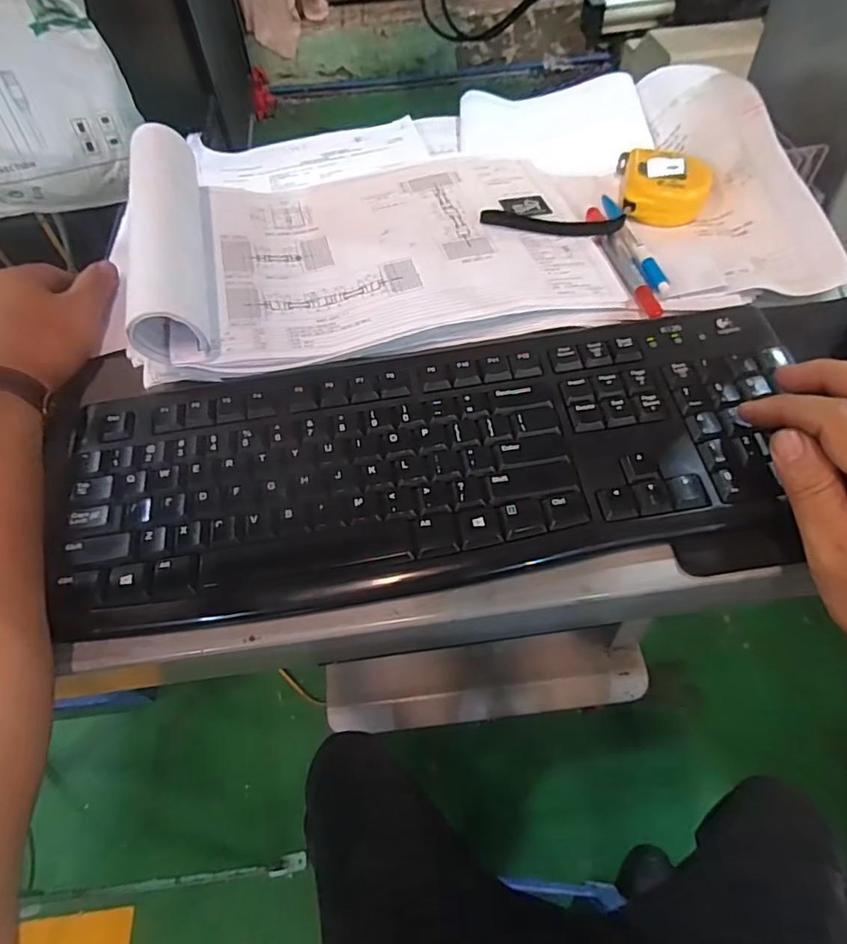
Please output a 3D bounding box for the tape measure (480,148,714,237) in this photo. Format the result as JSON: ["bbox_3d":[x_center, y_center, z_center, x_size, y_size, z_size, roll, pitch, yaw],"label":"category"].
[{"bbox_3d":[0.136,-0.198,0.427,0.168,0.033,0.083,-35,61,-19],"label":"tape measure"}]

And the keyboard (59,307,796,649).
[{"bbox_3d":[0.002,-0.008,0.321,0.407,0.024,0.147,-10,57,-2],"label":"keyboard"}]

